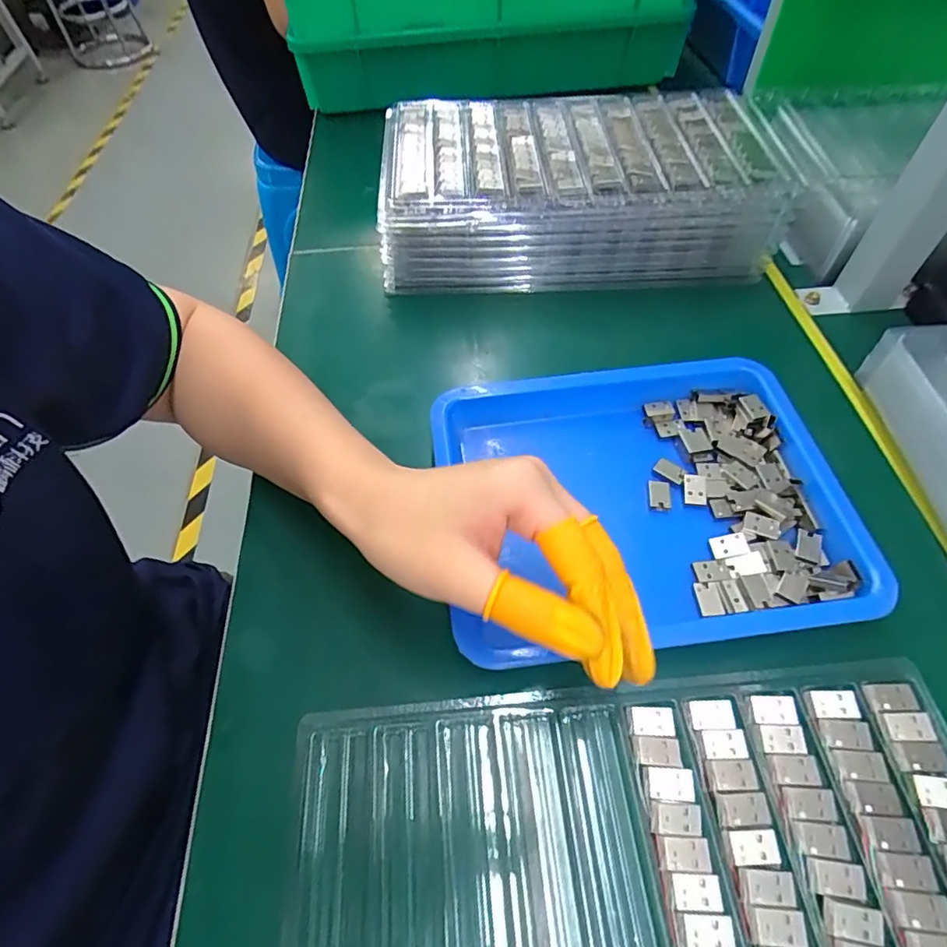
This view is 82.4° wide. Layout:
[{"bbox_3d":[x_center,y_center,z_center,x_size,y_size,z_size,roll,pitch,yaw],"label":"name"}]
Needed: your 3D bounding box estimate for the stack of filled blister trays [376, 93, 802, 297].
[{"bbox_3d":[0.076,-0.228,0.447,0.288,0.087,0.159,-1,57,2],"label":"stack of filled blister trays"}]

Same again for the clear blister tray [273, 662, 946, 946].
[{"bbox_3d":[0.069,0.171,0.217,0.291,0.016,0.162,-5,57,0],"label":"clear blister tray"}]

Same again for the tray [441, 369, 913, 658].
[{"bbox_3d":[0.093,0.013,0.304,0.217,0.025,0.169,-7,57,-1],"label":"tray"}]

